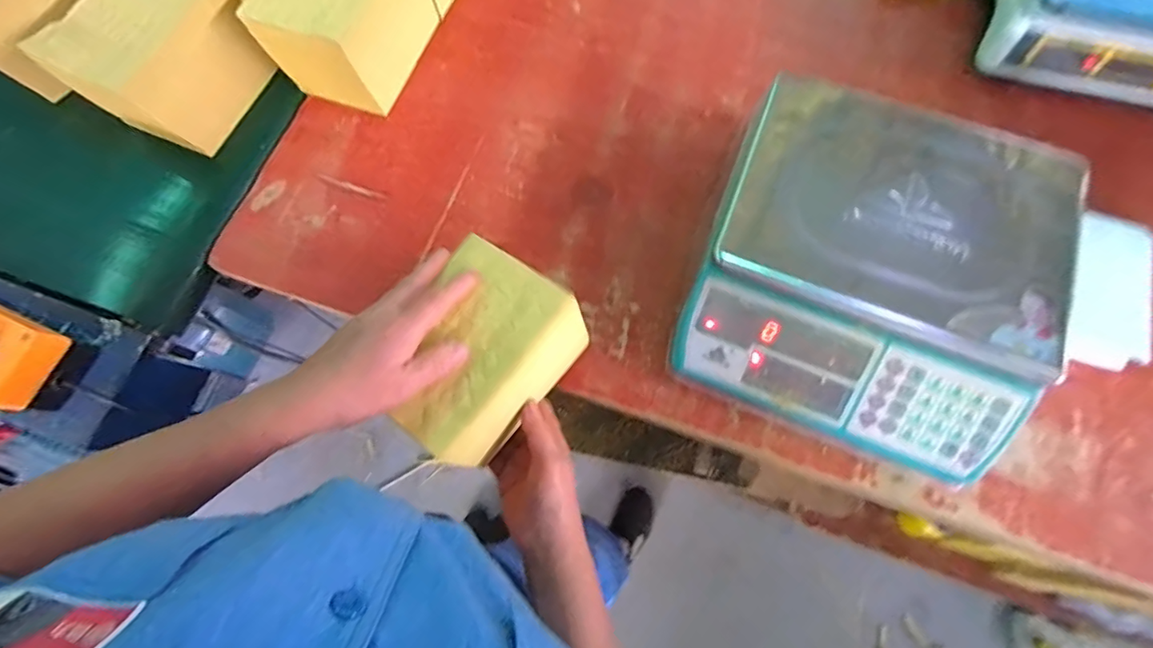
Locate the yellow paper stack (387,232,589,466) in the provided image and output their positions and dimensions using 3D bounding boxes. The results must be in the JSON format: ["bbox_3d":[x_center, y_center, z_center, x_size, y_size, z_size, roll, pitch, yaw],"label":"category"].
[{"bbox_3d":[-0.085,0.028,0.440,0.121,0.106,0.155,37,76,12],"label":"yellow paper stack"}]

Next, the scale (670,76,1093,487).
[{"bbox_3d":[0.279,-0.047,0.482,0.296,0.111,0.308,22,74,6],"label":"scale"}]

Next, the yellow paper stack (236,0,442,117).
[{"bbox_3d":[-0.267,-0.359,0.581,0.130,0.118,0.175,18,73,6],"label":"yellow paper stack"}]

